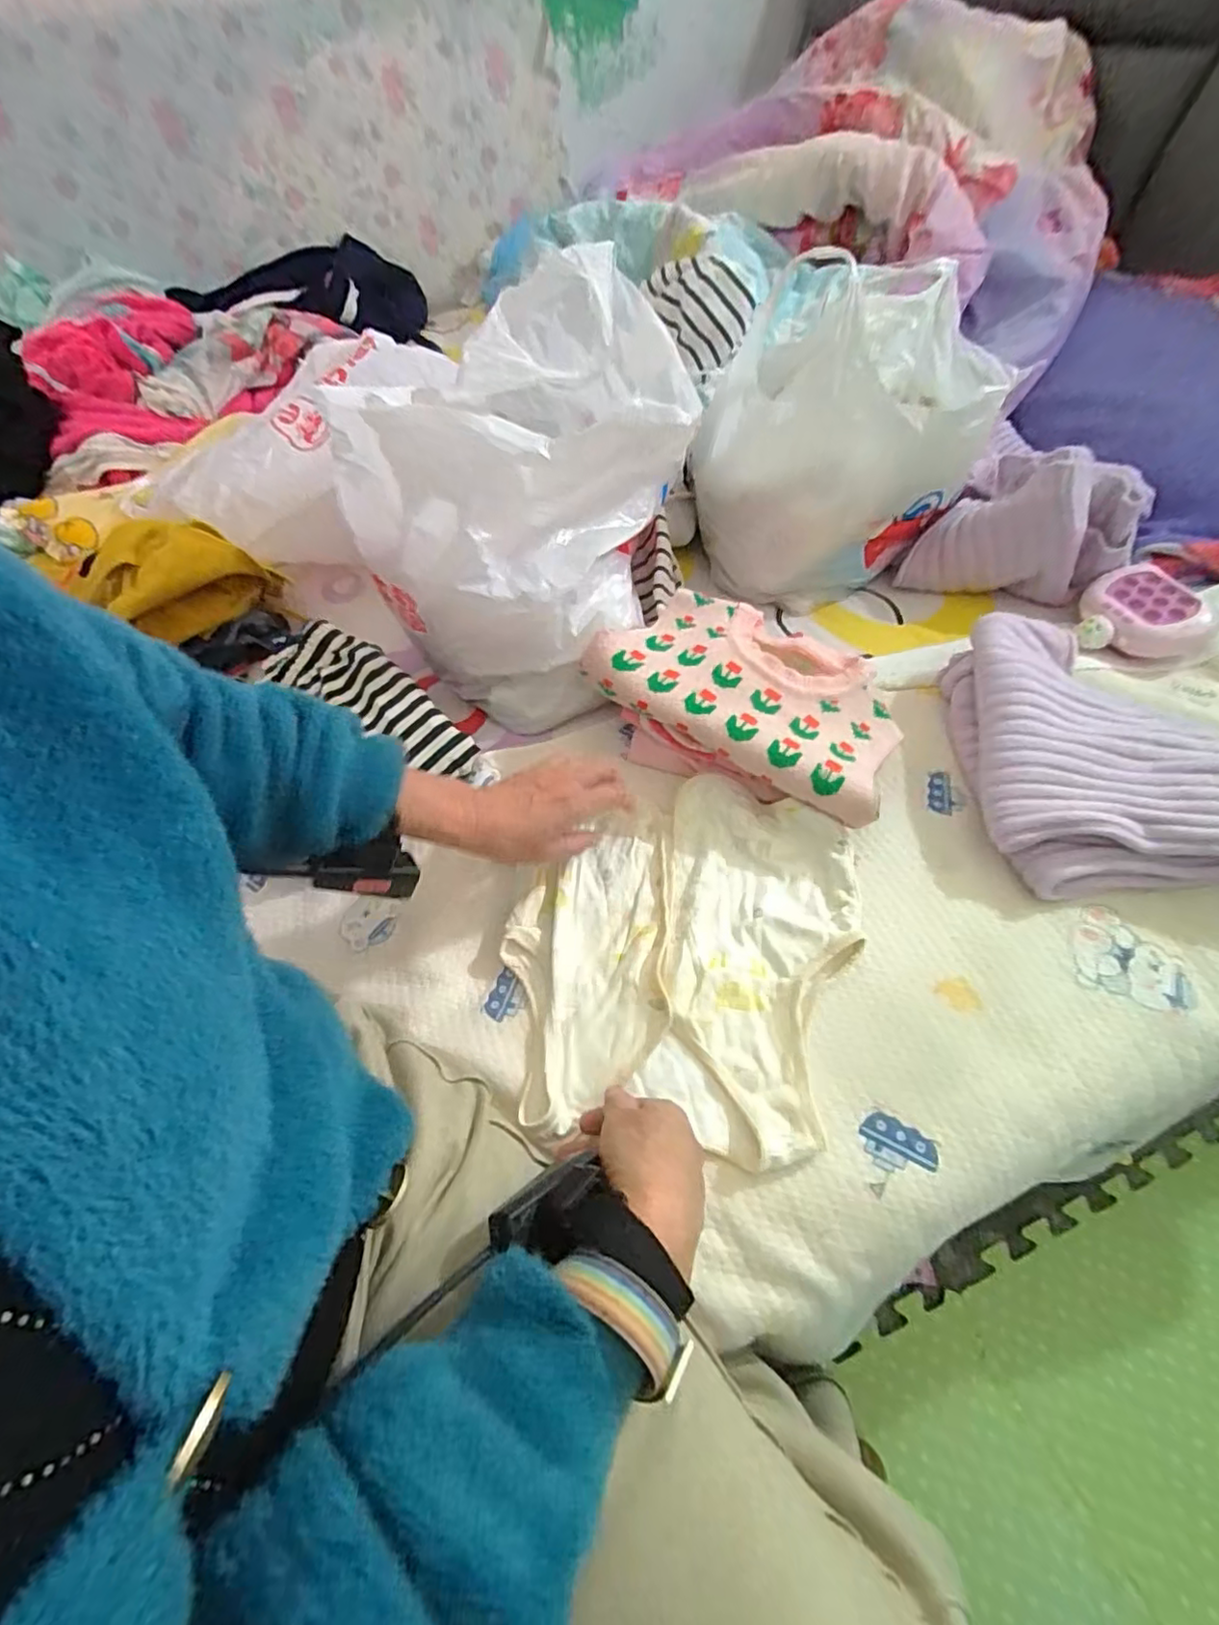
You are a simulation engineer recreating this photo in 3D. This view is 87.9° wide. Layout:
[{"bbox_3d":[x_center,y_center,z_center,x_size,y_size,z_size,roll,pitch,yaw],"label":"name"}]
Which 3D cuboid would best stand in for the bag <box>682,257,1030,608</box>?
[{"bbox_3d":[0.237,-0.374,0.680,0.271,0.277,0.153,0,53,5],"label":"bag"}]

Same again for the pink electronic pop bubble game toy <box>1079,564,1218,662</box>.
[{"bbox_3d":[0.545,-0.203,0.641,0.117,0.041,0.089,33,62,26],"label":"pink electronic pop bubble game toy"}]

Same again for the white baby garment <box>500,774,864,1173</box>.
[{"bbox_3d":[0.053,0.100,0.490,0.251,0.039,0.278,6,54,10],"label":"white baby garment"}]

